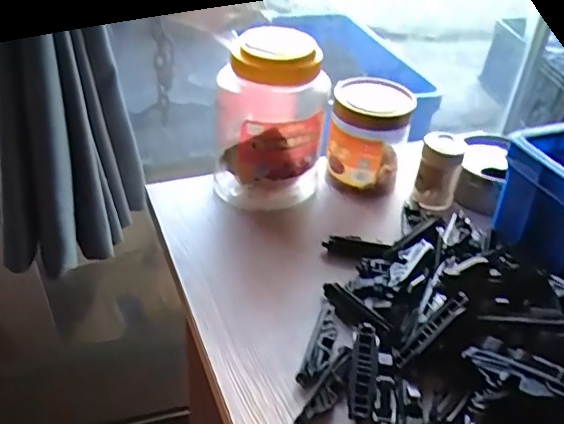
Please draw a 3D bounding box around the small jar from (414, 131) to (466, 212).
[{"bbox_3d":[0.174,-0.045,0.625,0.045,0.073,0.050,15,38,14],"label":"small jar"}]

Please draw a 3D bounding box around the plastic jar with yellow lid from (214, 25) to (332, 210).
[{"bbox_3d":[-0.011,-0.097,0.596,0.116,0.169,0.103,5,37,2],"label":"plastic jar with yellow lid"}]

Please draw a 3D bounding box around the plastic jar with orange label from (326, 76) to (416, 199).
[{"bbox_3d":[0.098,-0.090,0.638,0.084,0.114,0.090,3,37,-2],"label":"plastic jar with orange label"}]

